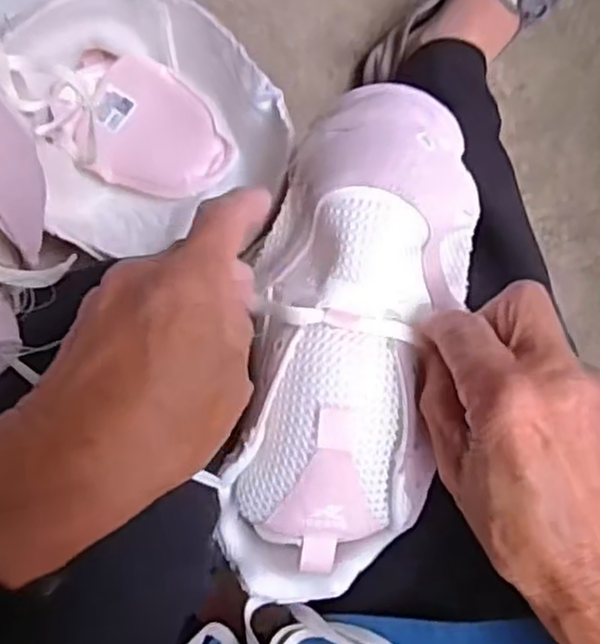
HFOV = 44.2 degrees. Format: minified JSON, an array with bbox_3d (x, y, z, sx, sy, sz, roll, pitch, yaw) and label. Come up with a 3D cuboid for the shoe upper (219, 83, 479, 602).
[{"bbox_3d":[0.024,0.014,0.343,0.088,0.062,0.240,11,93,-9],"label":"shoe upper"}]

